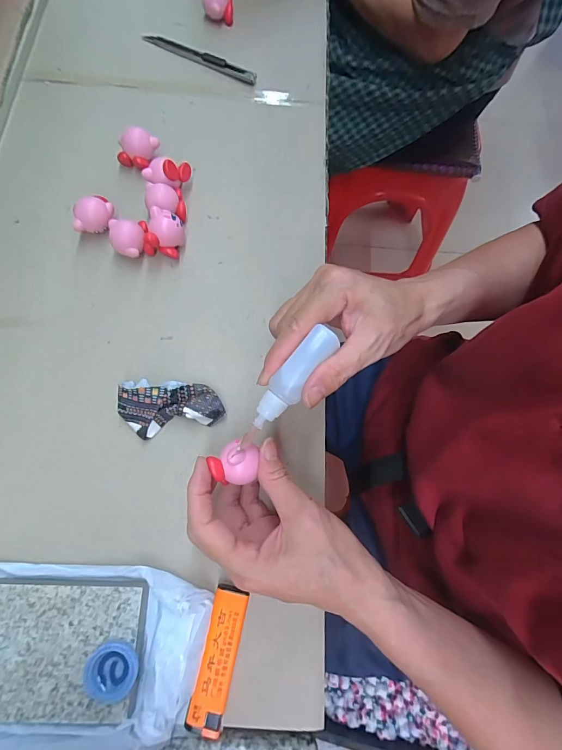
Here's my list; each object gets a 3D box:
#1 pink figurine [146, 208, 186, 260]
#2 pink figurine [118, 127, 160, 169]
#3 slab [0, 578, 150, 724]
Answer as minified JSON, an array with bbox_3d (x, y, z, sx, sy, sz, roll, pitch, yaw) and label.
[{"bbox_3d":[-0.101,-0.121,0.326,0.025,0.036,0.030,21,73,3],"label":"pink figurine"},{"bbox_3d":[-0.138,-0.216,0.357,0.034,0.027,0.025,13,73,1],"label":"pink figurine"},{"bbox_3d":[-0.165,0.174,0.242,0.149,0.017,0.075,2,72,-2],"label":"slab"}]

